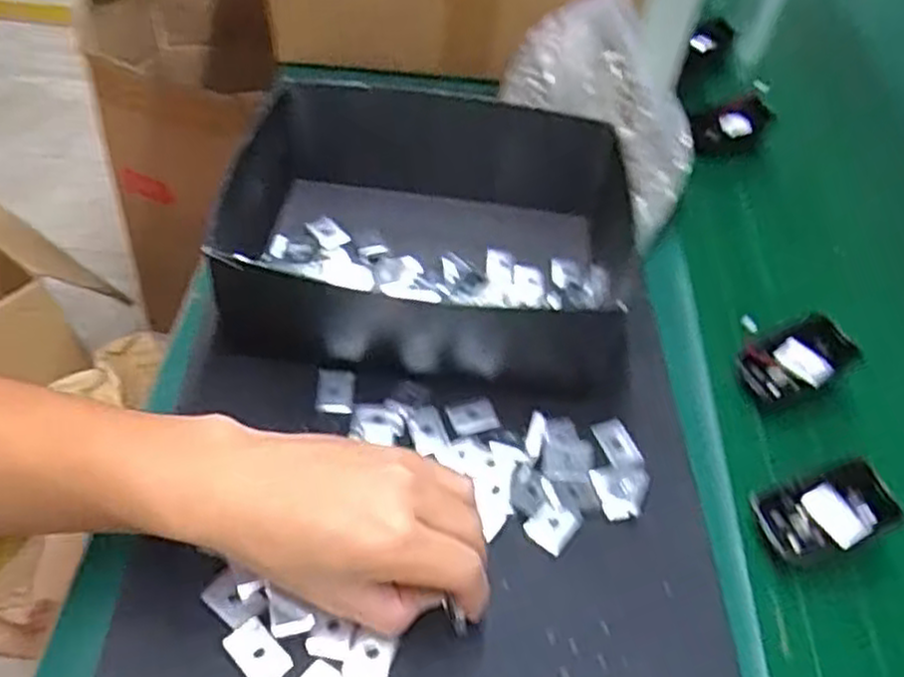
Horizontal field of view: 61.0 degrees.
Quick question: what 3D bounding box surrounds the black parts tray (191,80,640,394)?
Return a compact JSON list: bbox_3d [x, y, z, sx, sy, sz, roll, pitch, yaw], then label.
[{"bbox_3d":[-0.018,-0.075,0.508,0.247,0.075,0.211,10,49,4],"label":"black parts tray"}]

